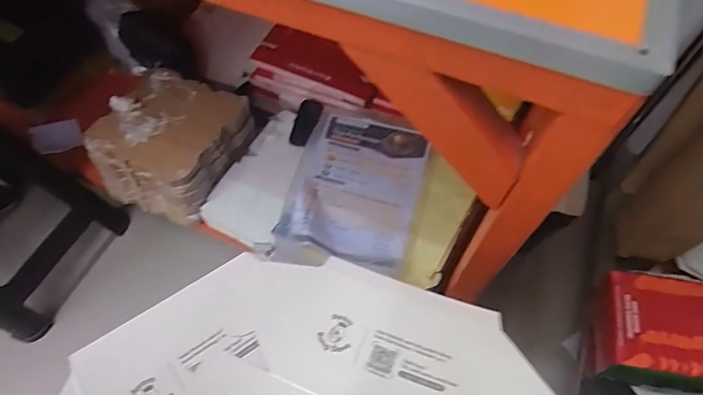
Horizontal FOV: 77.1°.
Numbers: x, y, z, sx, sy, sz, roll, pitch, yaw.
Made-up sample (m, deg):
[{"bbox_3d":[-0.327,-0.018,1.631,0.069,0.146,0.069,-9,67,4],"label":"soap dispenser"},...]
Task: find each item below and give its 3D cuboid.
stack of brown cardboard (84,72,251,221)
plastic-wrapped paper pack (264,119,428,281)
[{"bbox_3d":[-0.383,-0.114,0.956,0.254,0.124,0.281,22,63,12],"label":"stack of brown cardboard"},{"bbox_3d":[0.003,-0.011,0.807,0.222,0.025,0.320,13,61,7],"label":"plastic-wrapped paper pack"}]

